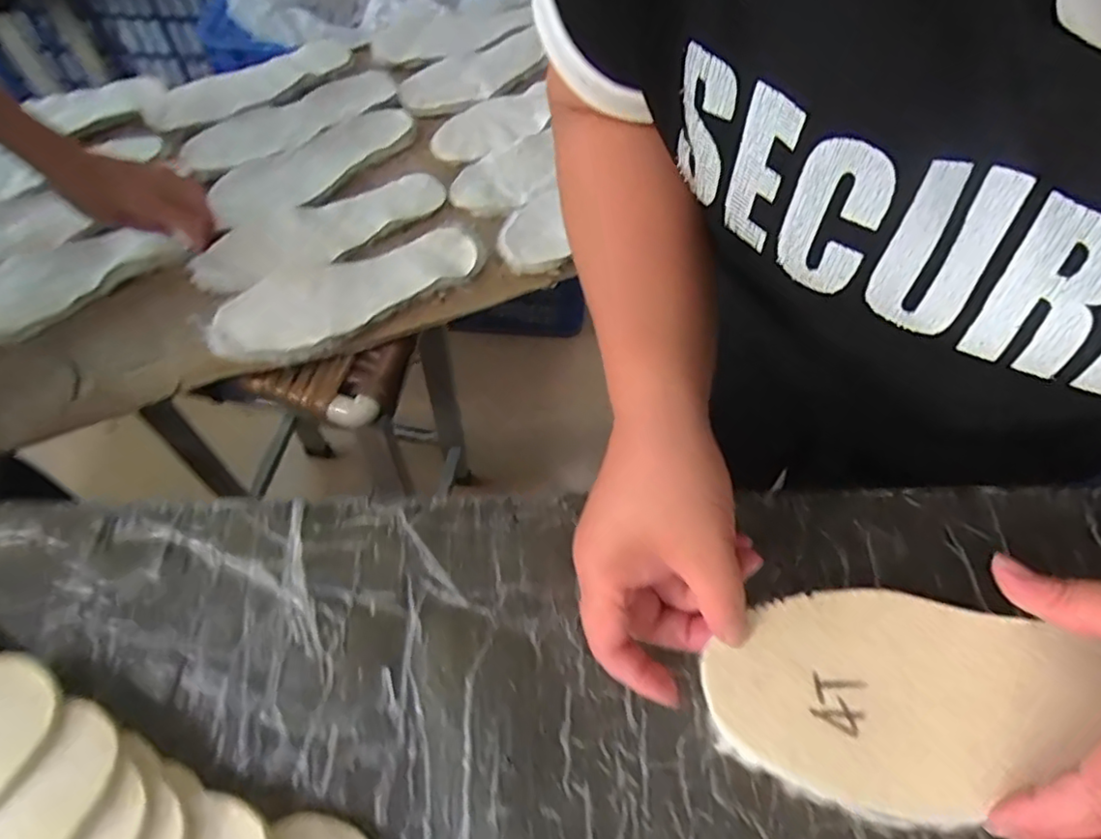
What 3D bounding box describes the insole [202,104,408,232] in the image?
[{"bbox_3d":[-0.268,-0.296,0.746,0.081,0.013,0.258,40,63,15],"label":"insole"}]

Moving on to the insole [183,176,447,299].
[{"bbox_3d":[-0.241,-0.203,0.692,0.265,0.018,0.098,-28,64,-17],"label":"insole"}]

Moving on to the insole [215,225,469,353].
[{"bbox_3d":[-0.196,-0.126,0.638,0.258,0.016,0.086,-26,63,-17],"label":"insole"}]

